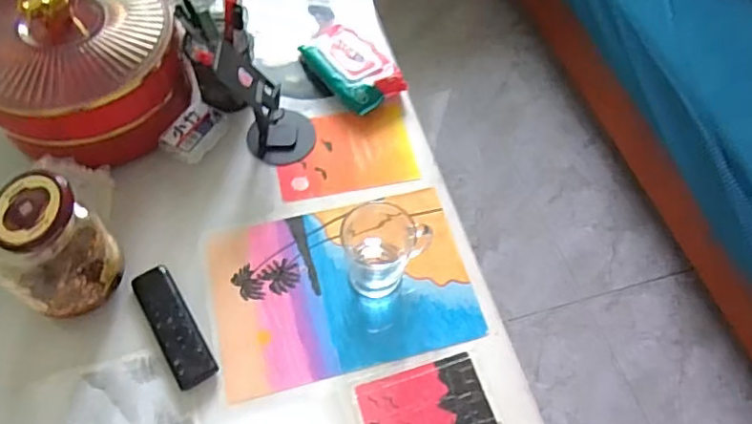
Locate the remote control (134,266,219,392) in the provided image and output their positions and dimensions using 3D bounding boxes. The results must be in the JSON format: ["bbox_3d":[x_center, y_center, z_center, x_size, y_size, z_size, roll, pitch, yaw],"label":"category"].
[{"bbox_3d":[-0.229,0.125,0.626,0.045,0.023,0.149,-28,64,-18],"label":"remote control"}]

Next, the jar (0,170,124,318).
[{"bbox_3d":[-0.330,0.047,0.584,0.079,0.165,0.101,20,60,9],"label":"jar"}]

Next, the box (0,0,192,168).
[{"bbox_3d":[-0.367,-0.184,0.705,0.235,0.197,0.203,-32,65,-20],"label":"box"}]

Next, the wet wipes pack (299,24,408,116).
[{"bbox_3d":[-0.039,-0.212,0.822,0.095,0.041,0.163,-34,66,-21],"label":"wet wipes pack"}]

